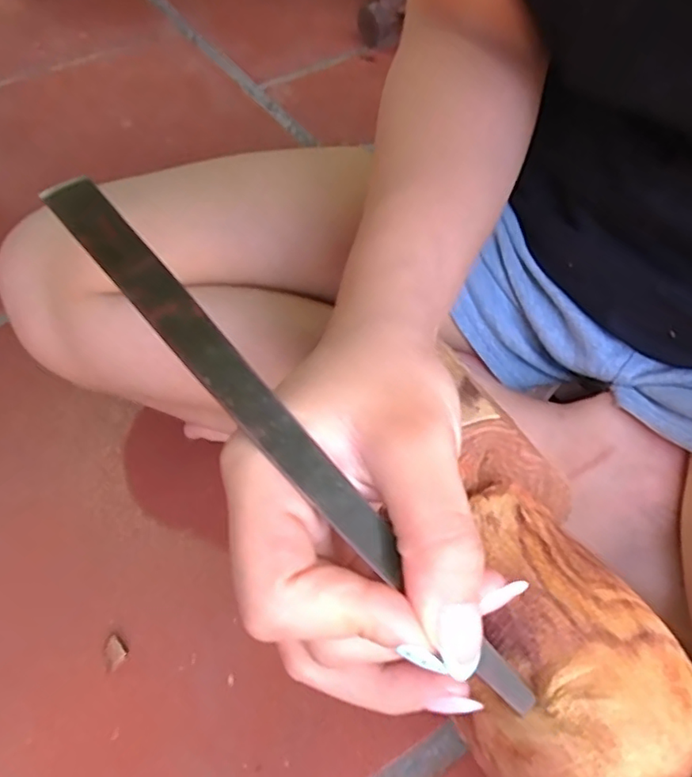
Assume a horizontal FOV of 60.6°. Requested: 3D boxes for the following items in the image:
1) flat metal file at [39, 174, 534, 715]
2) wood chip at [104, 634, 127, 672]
[{"bbox_3d":[-0.020,0.013,0.166,0.015,0.010,0.191,-39,83,-29],"label":"flat metal file"},{"bbox_3d":[-0.150,0.169,0.381,0.018,0.004,0.014,35,63,25],"label":"wood chip"}]

